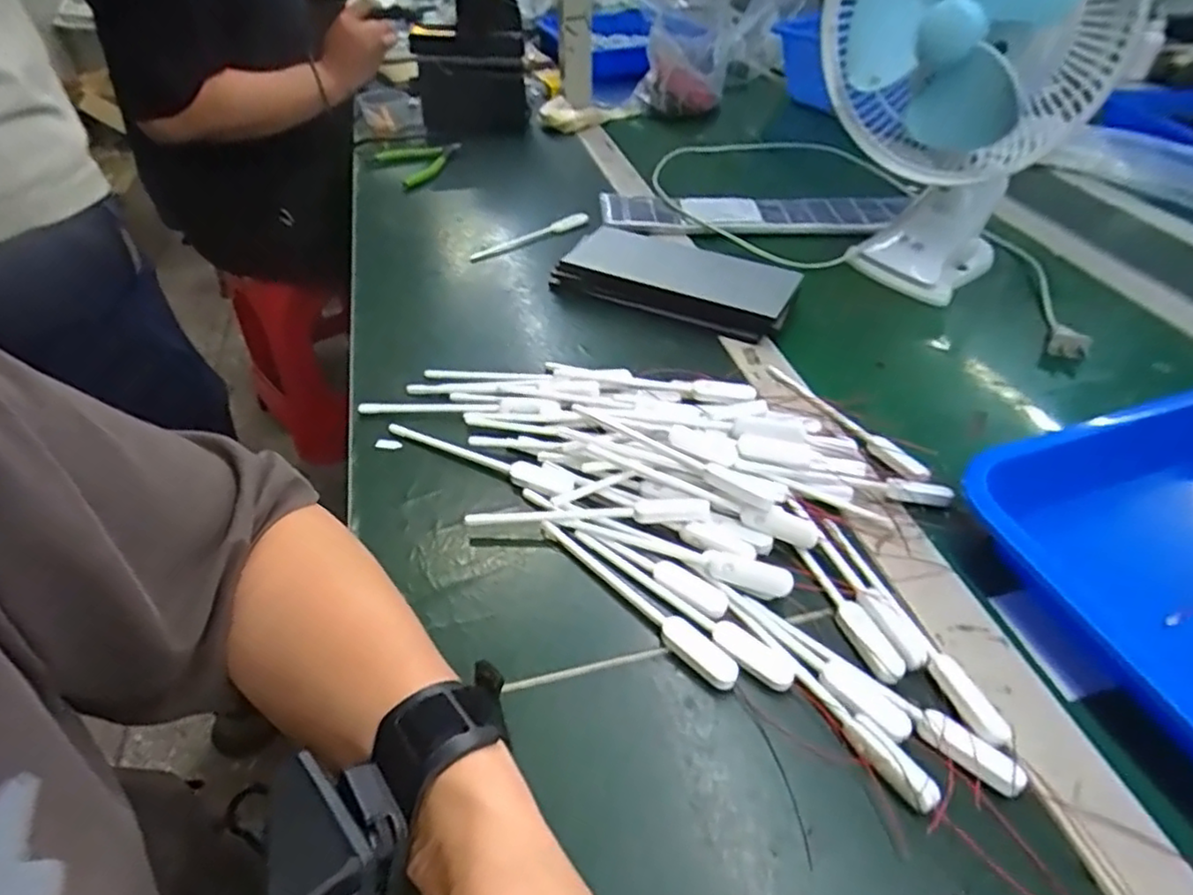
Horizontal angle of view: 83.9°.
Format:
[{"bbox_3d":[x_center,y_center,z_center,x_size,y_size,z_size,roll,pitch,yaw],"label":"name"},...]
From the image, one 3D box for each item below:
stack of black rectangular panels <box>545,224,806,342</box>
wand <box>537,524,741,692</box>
[{"bbox_3d":[0.074,-0.157,0.604,0.212,0.036,0.102,20,47,21],"label":"stack of black rectangular panels"},{"bbox_3d":[0.021,0.082,0.367,0.017,0.009,0.139,-33,52,-29],"label":"wand"}]

